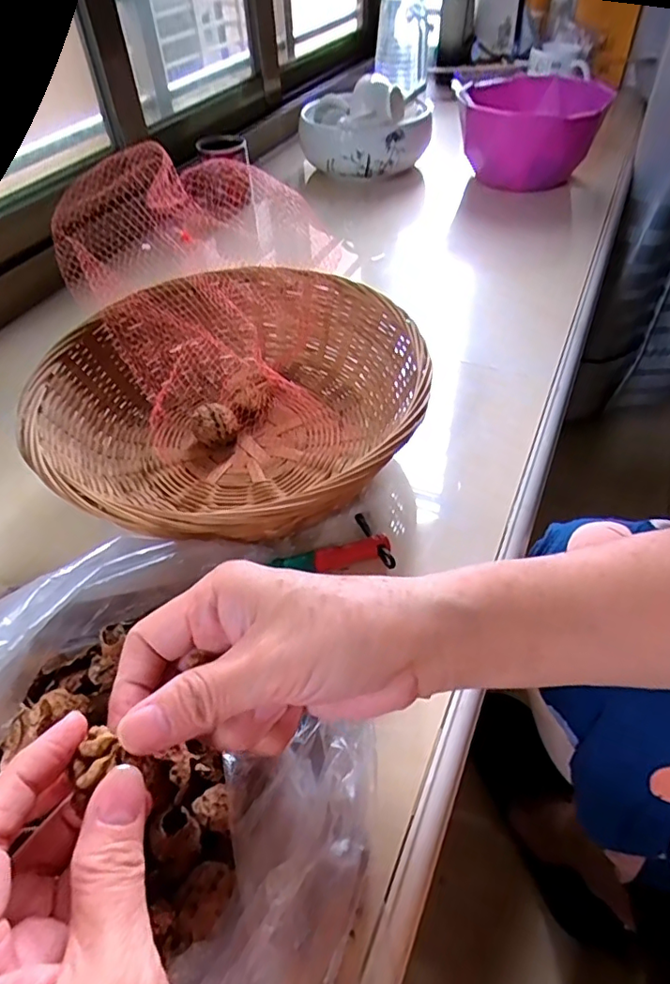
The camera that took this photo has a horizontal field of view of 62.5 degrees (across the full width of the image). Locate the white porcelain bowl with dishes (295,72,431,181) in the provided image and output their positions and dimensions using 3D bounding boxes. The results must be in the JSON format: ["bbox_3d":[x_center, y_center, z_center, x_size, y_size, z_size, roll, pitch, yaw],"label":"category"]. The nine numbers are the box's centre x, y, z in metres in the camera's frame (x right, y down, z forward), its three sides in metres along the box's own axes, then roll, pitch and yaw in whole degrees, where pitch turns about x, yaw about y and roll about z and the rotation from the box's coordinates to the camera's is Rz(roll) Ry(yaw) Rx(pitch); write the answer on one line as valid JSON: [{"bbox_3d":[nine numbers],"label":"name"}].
[{"bbox_3d":[0.046,-0.548,0.826,0.154,0.104,0.147,-34,56,-24],"label":"white porcelain bowl with dishes"}]

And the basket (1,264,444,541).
[{"bbox_3d":[-0.063,-0.058,0.390,0.259,0.079,0.250,-3,47,3],"label":"basket"}]

